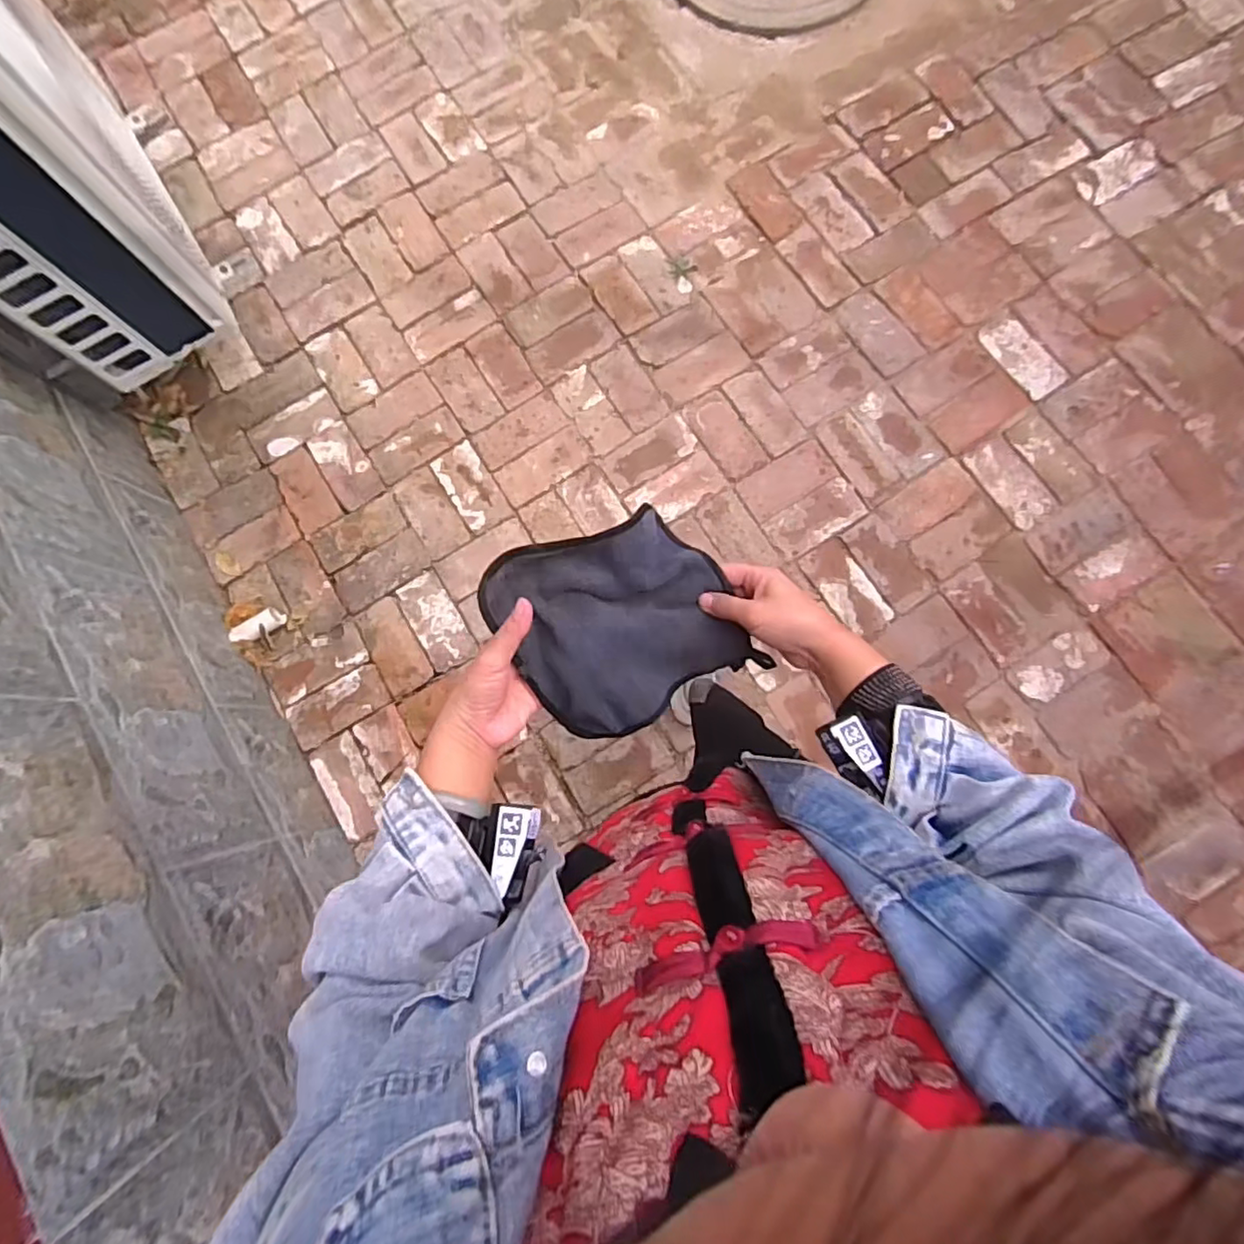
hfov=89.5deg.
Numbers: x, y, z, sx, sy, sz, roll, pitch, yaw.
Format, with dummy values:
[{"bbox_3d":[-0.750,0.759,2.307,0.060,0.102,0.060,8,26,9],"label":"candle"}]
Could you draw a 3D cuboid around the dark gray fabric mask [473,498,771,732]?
[{"bbox_3d":[0.004,0.001,0.541,0.192,0.085,0.161,-25,79,-4],"label":"dark gray fabric mask"}]

